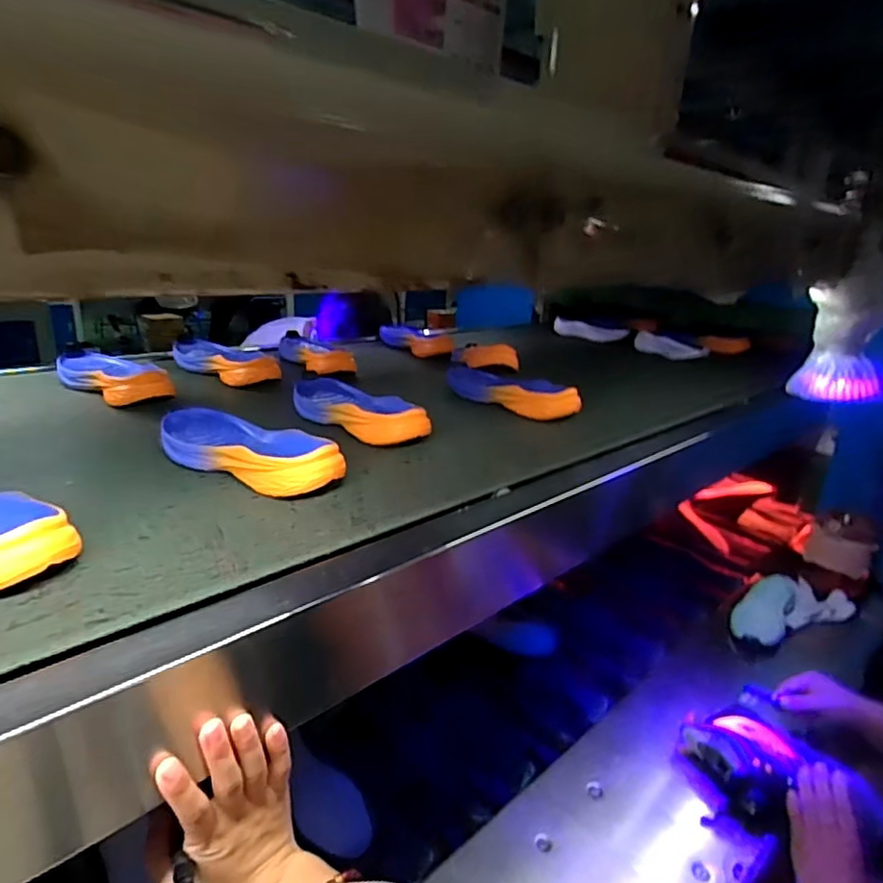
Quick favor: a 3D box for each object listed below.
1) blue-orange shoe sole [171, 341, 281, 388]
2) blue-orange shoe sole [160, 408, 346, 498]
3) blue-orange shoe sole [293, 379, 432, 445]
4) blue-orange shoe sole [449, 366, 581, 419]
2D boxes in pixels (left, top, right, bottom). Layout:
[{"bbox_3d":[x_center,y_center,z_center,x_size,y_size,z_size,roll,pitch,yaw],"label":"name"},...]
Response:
[{"bbox_3d":[-0.363,-0.132,0.988,0.264,0.047,0.078,20,26,38],"label":"blue-orange shoe sole"},{"bbox_3d":[-0.207,0.003,0.626,0.256,0.041,0.093,15,23,29],"label":"blue-orange shoe sole"},{"bbox_3d":[-0.117,-0.046,0.781,0.261,0.035,0.091,20,26,38],"label":"blue-orange shoe sole"},{"bbox_3d":[0.092,-0.081,0.926,0.072,0.041,0.250,-13,26,-39],"label":"blue-orange shoe sole"}]

